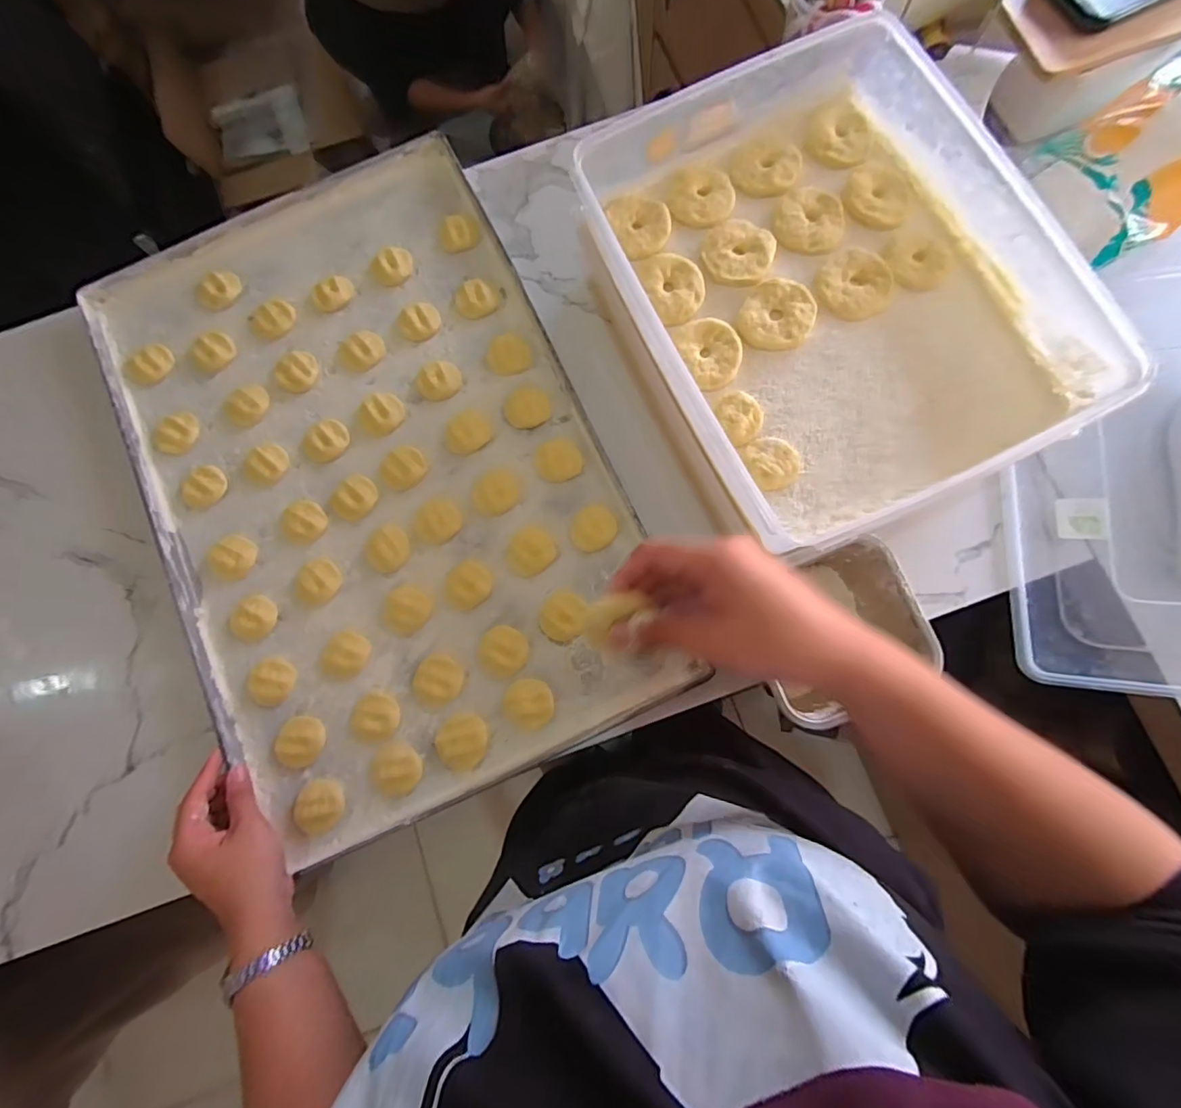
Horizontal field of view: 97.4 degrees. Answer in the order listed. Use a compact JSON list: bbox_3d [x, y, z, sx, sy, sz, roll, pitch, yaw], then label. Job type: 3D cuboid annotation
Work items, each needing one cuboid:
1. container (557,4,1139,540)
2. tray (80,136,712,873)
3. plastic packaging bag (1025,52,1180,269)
[{"bbox_3d":[0.184,-0.213,0.412,0.287,0.063,0.361,-27,80,-1],"label":"container"},{"bbox_3d":[-0.199,-0.074,0.486,0.402,0.029,0.586,-24,80,0],"label":"tray"},{"bbox_3d":[0.490,-0.344,0.448,0.183,0.087,0.123,-31,80,-1],"label":"plastic packaging bag"}]

